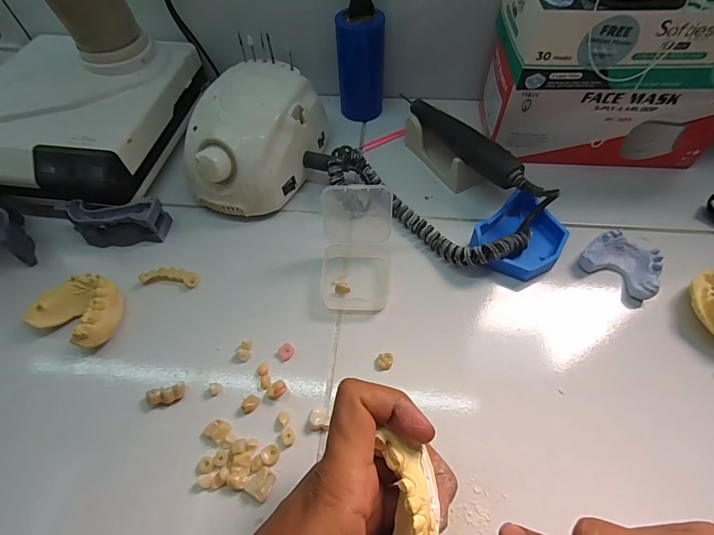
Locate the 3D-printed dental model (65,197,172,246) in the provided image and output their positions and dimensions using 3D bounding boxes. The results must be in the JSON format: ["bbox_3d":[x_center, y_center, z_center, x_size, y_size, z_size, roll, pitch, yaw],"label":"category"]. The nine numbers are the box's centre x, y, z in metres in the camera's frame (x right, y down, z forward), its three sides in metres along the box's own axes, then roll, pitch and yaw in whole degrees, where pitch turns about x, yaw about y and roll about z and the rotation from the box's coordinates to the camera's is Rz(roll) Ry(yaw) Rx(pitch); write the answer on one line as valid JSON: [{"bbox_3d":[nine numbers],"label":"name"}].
[{"bbox_3d":[-0.218,-0.042,0.344,0.076,0.032,0.029,-4,56,-1],"label":"3D-printed dental model"}]

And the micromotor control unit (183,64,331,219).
[{"bbox_3d":[-0.096,-0.123,0.359,0.094,0.082,0.142,19,59,14],"label":"micromotor control unit"}]

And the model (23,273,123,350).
[{"bbox_3d":[-0.219,0.032,0.297,0.063,0.027,0.051,17,58,13],"label":"model"}]

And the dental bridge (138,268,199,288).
[{"bbox_3d":[-0.162,0.008,0.323,0.047,0.010,0.015,2,56,3],"label":"dental bridge"}]

